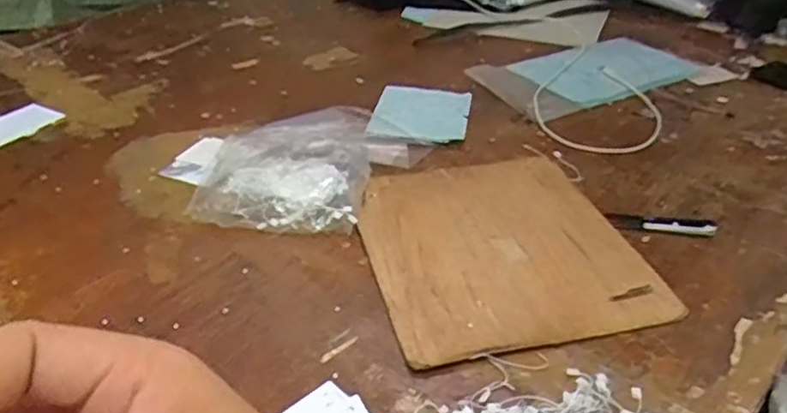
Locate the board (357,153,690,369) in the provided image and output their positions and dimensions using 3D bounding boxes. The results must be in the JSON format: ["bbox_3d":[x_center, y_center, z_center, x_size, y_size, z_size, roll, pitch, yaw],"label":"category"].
[{"bbox_3d":[0.099,0.030,0.662,0.246,0.009,0.296,-8,34,-11],"label":"board"}]

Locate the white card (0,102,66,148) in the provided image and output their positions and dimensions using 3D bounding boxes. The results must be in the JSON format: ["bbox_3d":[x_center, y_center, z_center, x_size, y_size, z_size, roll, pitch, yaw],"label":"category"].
[{"bbox_3d":[-0.491,-0.107,0.869,0.069,0.010,0.102,14,36,21],"label":"white card"}]

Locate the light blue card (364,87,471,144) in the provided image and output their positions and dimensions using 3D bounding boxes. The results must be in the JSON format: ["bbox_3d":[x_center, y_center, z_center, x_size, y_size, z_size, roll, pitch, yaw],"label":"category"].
[{"bbox_3d":[0.038,-0.128,0.897,0.123,0.009,0.156,9,34,6],"label":"light blue card"}]

